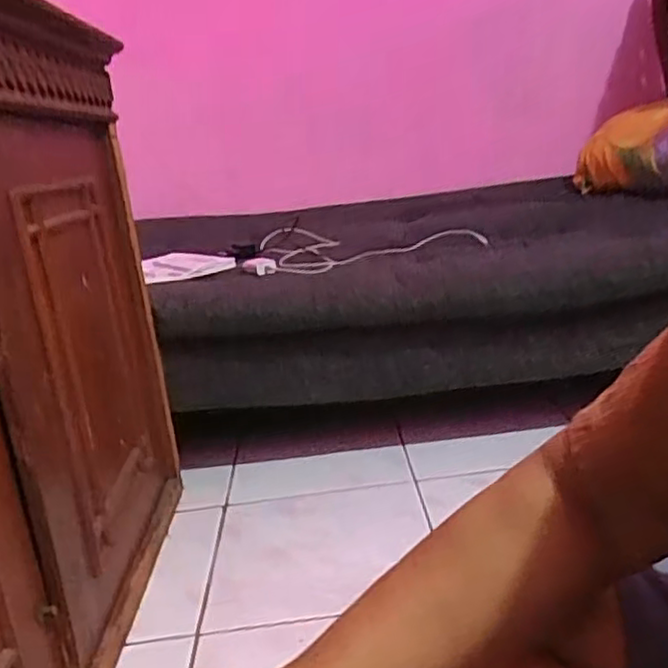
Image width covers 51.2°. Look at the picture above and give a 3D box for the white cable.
[{"bbox_3d":[0.082,-0.192,1.431,0.478,0.058,0.336,-7,15,-3],"label":"white cable"}]

